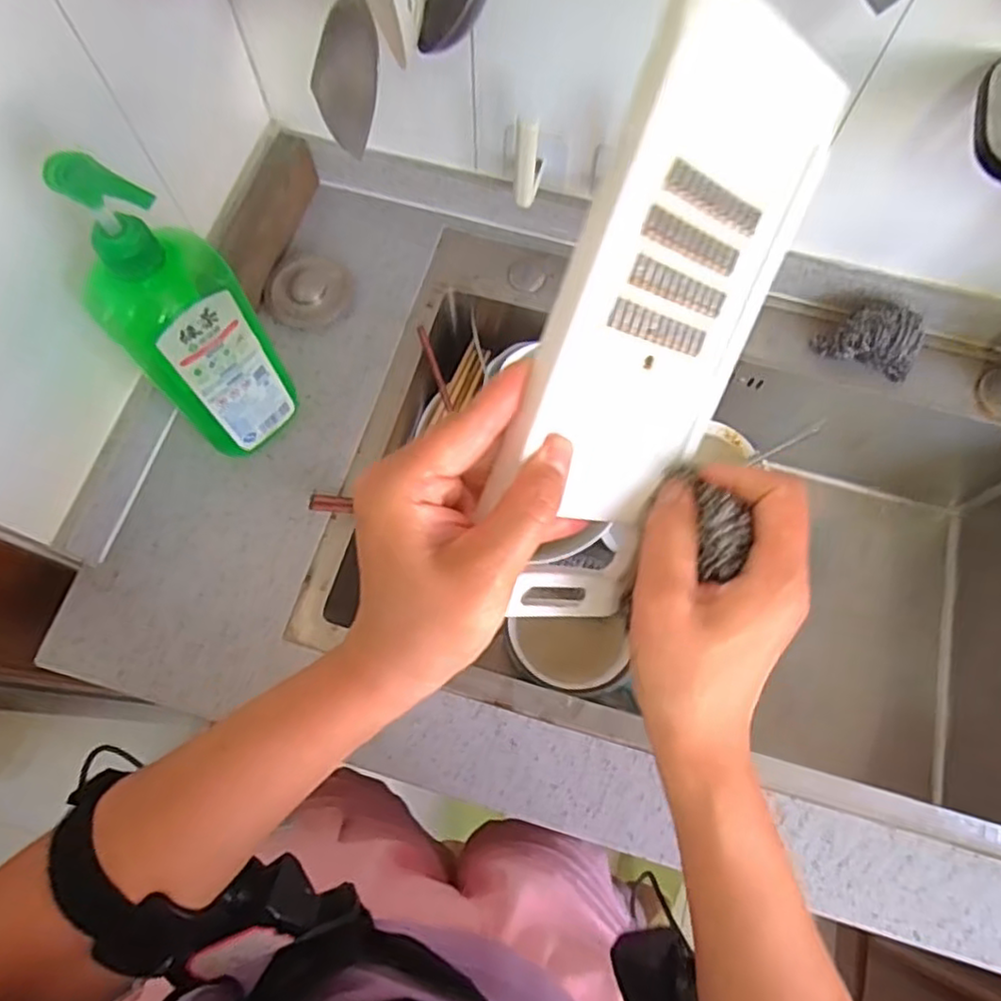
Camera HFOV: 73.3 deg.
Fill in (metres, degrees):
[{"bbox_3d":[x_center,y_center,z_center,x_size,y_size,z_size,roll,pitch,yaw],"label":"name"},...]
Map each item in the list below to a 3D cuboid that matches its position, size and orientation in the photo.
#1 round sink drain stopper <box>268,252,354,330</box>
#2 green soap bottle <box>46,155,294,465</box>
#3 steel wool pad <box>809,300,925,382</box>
[{"bbox_3d":[-0.187,-0.205,0.657,0.079,0.018,0.074,15,71,5],"label":"round sink drain stopper"},{"bbox_3d":[-0.228,-0.124,0.496,0.089,0.271,0.067,-39,75,-13],"label":"green soap bottle"},{"bbox_3d":[0.352,-0.159,0.633,0.084,0.045,0.055,26,73,8],"label":"steel wool pad"}]

